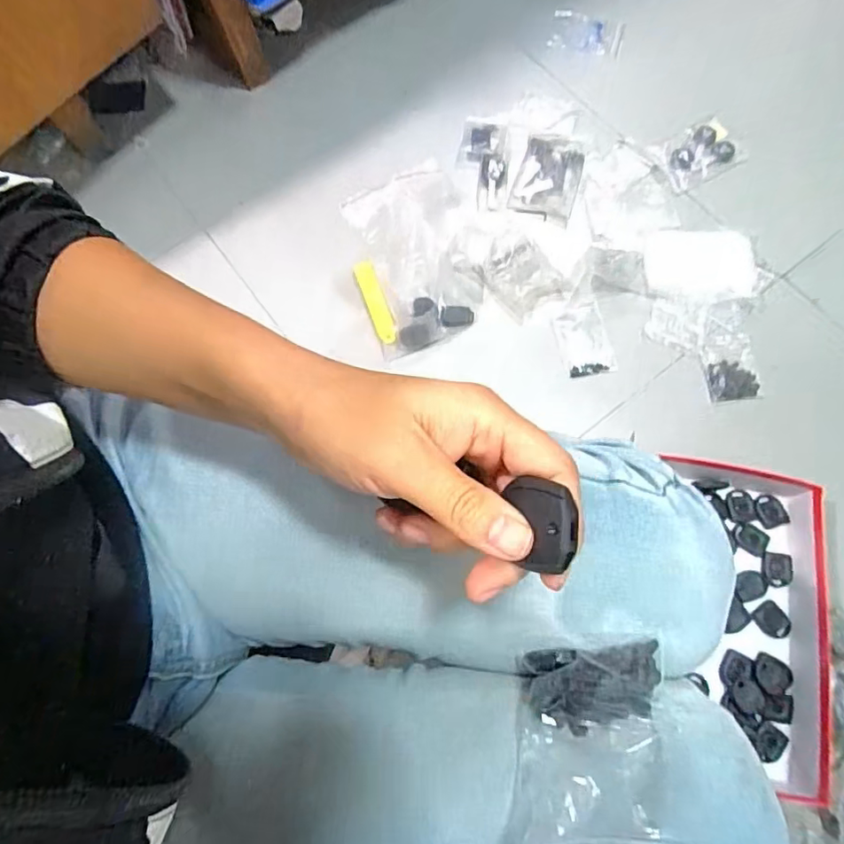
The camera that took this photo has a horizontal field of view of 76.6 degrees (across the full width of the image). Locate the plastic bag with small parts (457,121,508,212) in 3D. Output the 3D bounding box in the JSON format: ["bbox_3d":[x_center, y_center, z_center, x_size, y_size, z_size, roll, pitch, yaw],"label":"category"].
[{"bbox_3d":[0.091,-0.390,0.796,0.072,0.018,0.167,5,74,5],"label":"plastic bag with small parts"}]

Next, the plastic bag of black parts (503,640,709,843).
[{"bbox_3d":[0.074,0.135,0.218,0.073,0.033,0.080,4,74,4],"label":"plastic bag of black parts"}]

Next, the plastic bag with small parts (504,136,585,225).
[{"bbox_3d":[0.184,-0.358,0.777,0.089,0.020,0.129,17,75,8],"label":"plastic bag with small parts"}]

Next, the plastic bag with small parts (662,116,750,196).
[{"bbox_3d":[0.408,-0.391,0.783,0.117,0.018,0.075,-30,74,-6],"label":"plastic bag with small parts"}]

